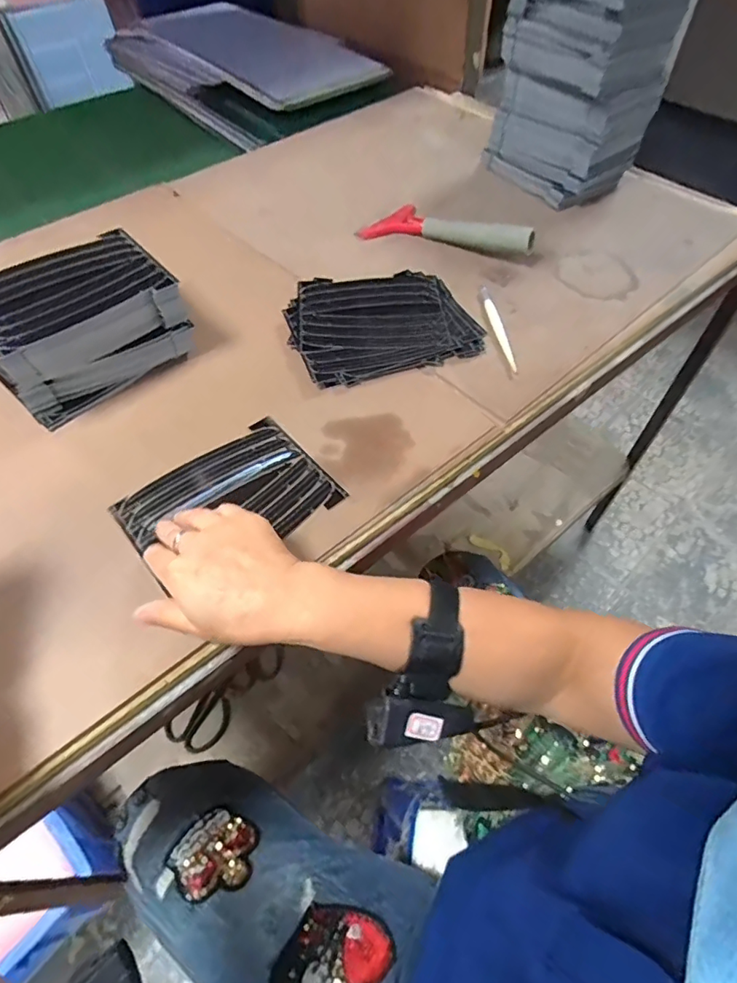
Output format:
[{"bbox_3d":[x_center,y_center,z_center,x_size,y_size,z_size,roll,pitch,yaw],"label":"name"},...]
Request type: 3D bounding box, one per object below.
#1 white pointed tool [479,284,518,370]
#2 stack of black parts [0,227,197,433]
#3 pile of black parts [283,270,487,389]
[{"bbox_3d":[0.137,-0.177,0.546,0.011,0.006,0.137,-5,56,-3],"label":"white pointed tool"},{"bbox_3d":[-0.270,-0.156,0.490,0.169,0.099,0.113,-39,64,-23],"label":"stack of black parts"},{"bbox_3d":[0.011,-0.187,0.547,0.187,0.013,0.162,-17,57,-10],"label":"pile of black parts"}]

